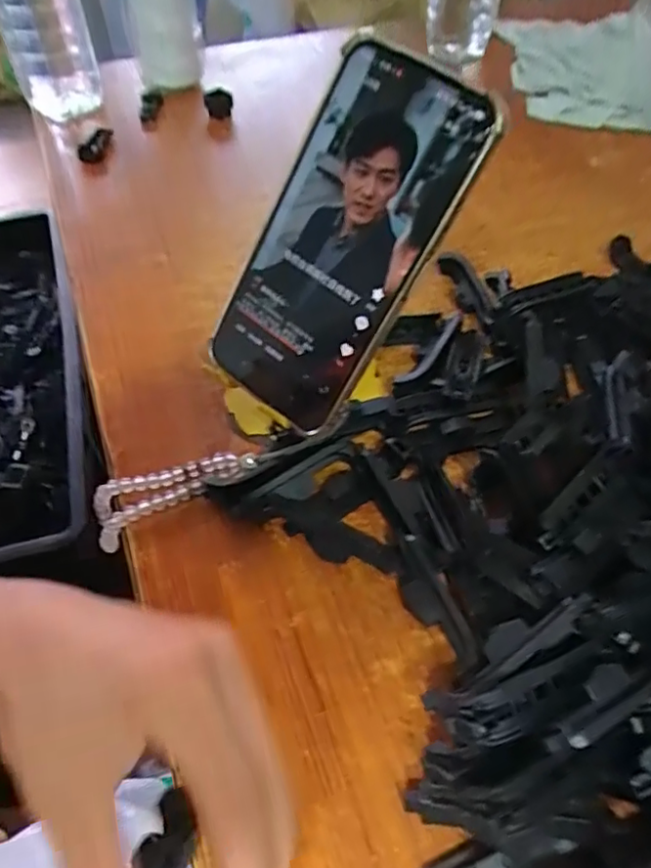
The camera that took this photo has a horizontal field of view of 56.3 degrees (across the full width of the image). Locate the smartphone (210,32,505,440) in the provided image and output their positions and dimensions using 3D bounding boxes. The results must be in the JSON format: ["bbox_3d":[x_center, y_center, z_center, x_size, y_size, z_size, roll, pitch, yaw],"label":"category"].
[{"bbox_3d":[0.006,-0.085,0.283,0.077,0.166,0.007,37,23,17],"label":"smartphone"}]

